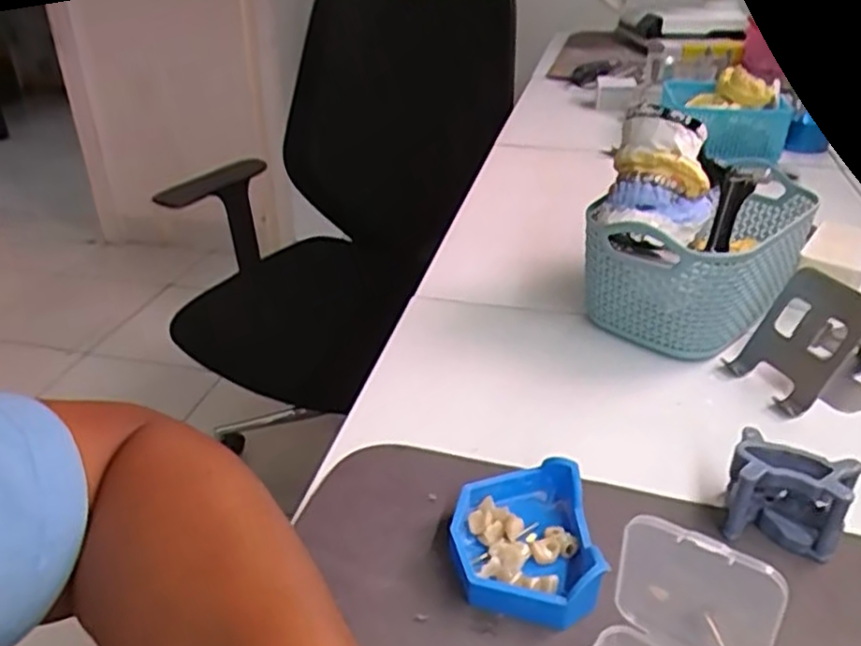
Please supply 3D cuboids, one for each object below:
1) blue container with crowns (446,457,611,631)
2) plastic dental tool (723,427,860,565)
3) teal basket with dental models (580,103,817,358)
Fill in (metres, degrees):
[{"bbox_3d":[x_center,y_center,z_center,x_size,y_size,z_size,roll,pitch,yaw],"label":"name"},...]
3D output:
[{"bbox_3d":[0.042,0.101,0.330,0.062,0.028,0.080,-2,31,-2],"label":"blue container with crowns"},{"bbox_3d":[0.170,0.085,0.340,0.049,0.041,0.039,17,35,27],"label":"plastic dental tool"},{"bbox_3d":[0.195,-0.072,0.509,0.120,0.145,0.168,20,36,31],"label":"teal basket with dental models"}]

